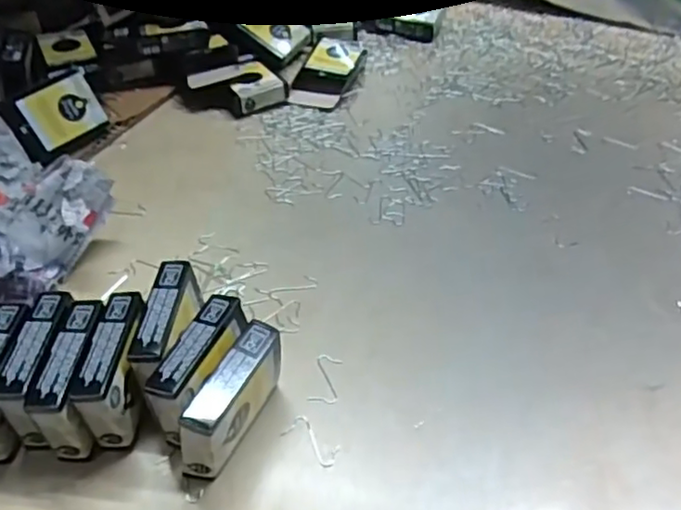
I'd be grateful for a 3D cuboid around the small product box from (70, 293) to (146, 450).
[{"bbox_3d":[-0.128,0.068,0.377,0.022,0.056,0.076,2,45,2],"label":"small product box"}]

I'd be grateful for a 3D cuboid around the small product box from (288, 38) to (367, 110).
[{"bbox_3d":[-0.011,-0.189,0.661,0.052,0.024,0.108,14,47,14],"label":"small product box"}]

